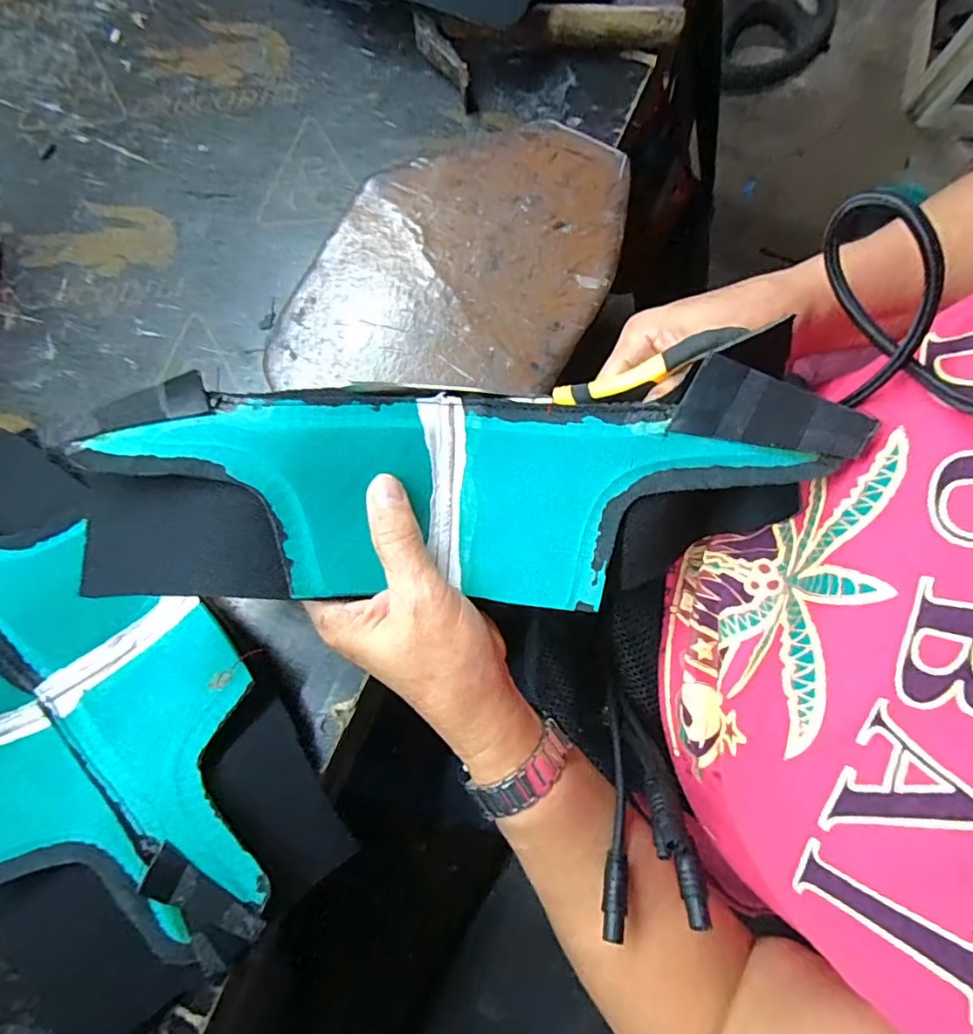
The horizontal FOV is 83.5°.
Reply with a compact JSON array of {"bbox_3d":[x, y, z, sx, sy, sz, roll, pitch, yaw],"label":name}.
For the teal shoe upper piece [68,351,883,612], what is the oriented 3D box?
[{"bbox_3d":[-0.015,-0.011,0.233,0.307,0.064,0.090,-2,79,3],"label":"teal shoe upper piece"}]

